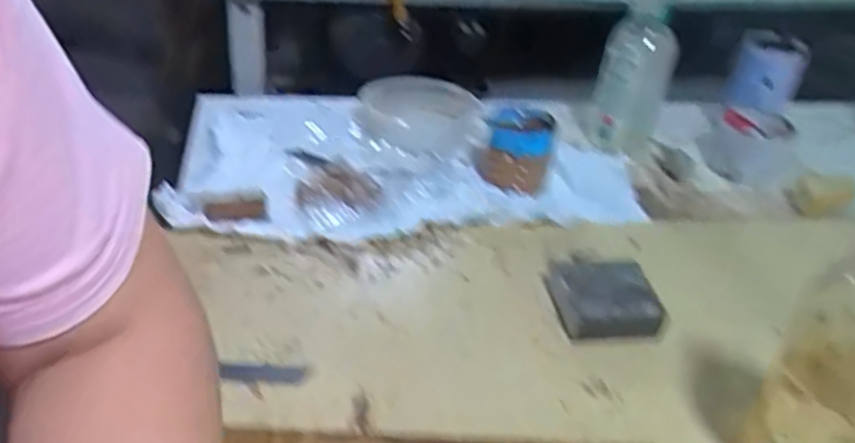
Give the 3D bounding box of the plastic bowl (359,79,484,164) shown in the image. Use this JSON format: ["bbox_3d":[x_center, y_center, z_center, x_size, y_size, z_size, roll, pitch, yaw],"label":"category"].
[{"bbox_3d":[-0.011,-0.119,0.813,0.136,0.039,0.142,4,34,-2],"label":"plastic bowl"}]

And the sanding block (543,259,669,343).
[{"bbox_3d":[0.137,0.060,0.575,0.073,0.027,0.075,-4,35,-13],"label":"sanding block"}]

